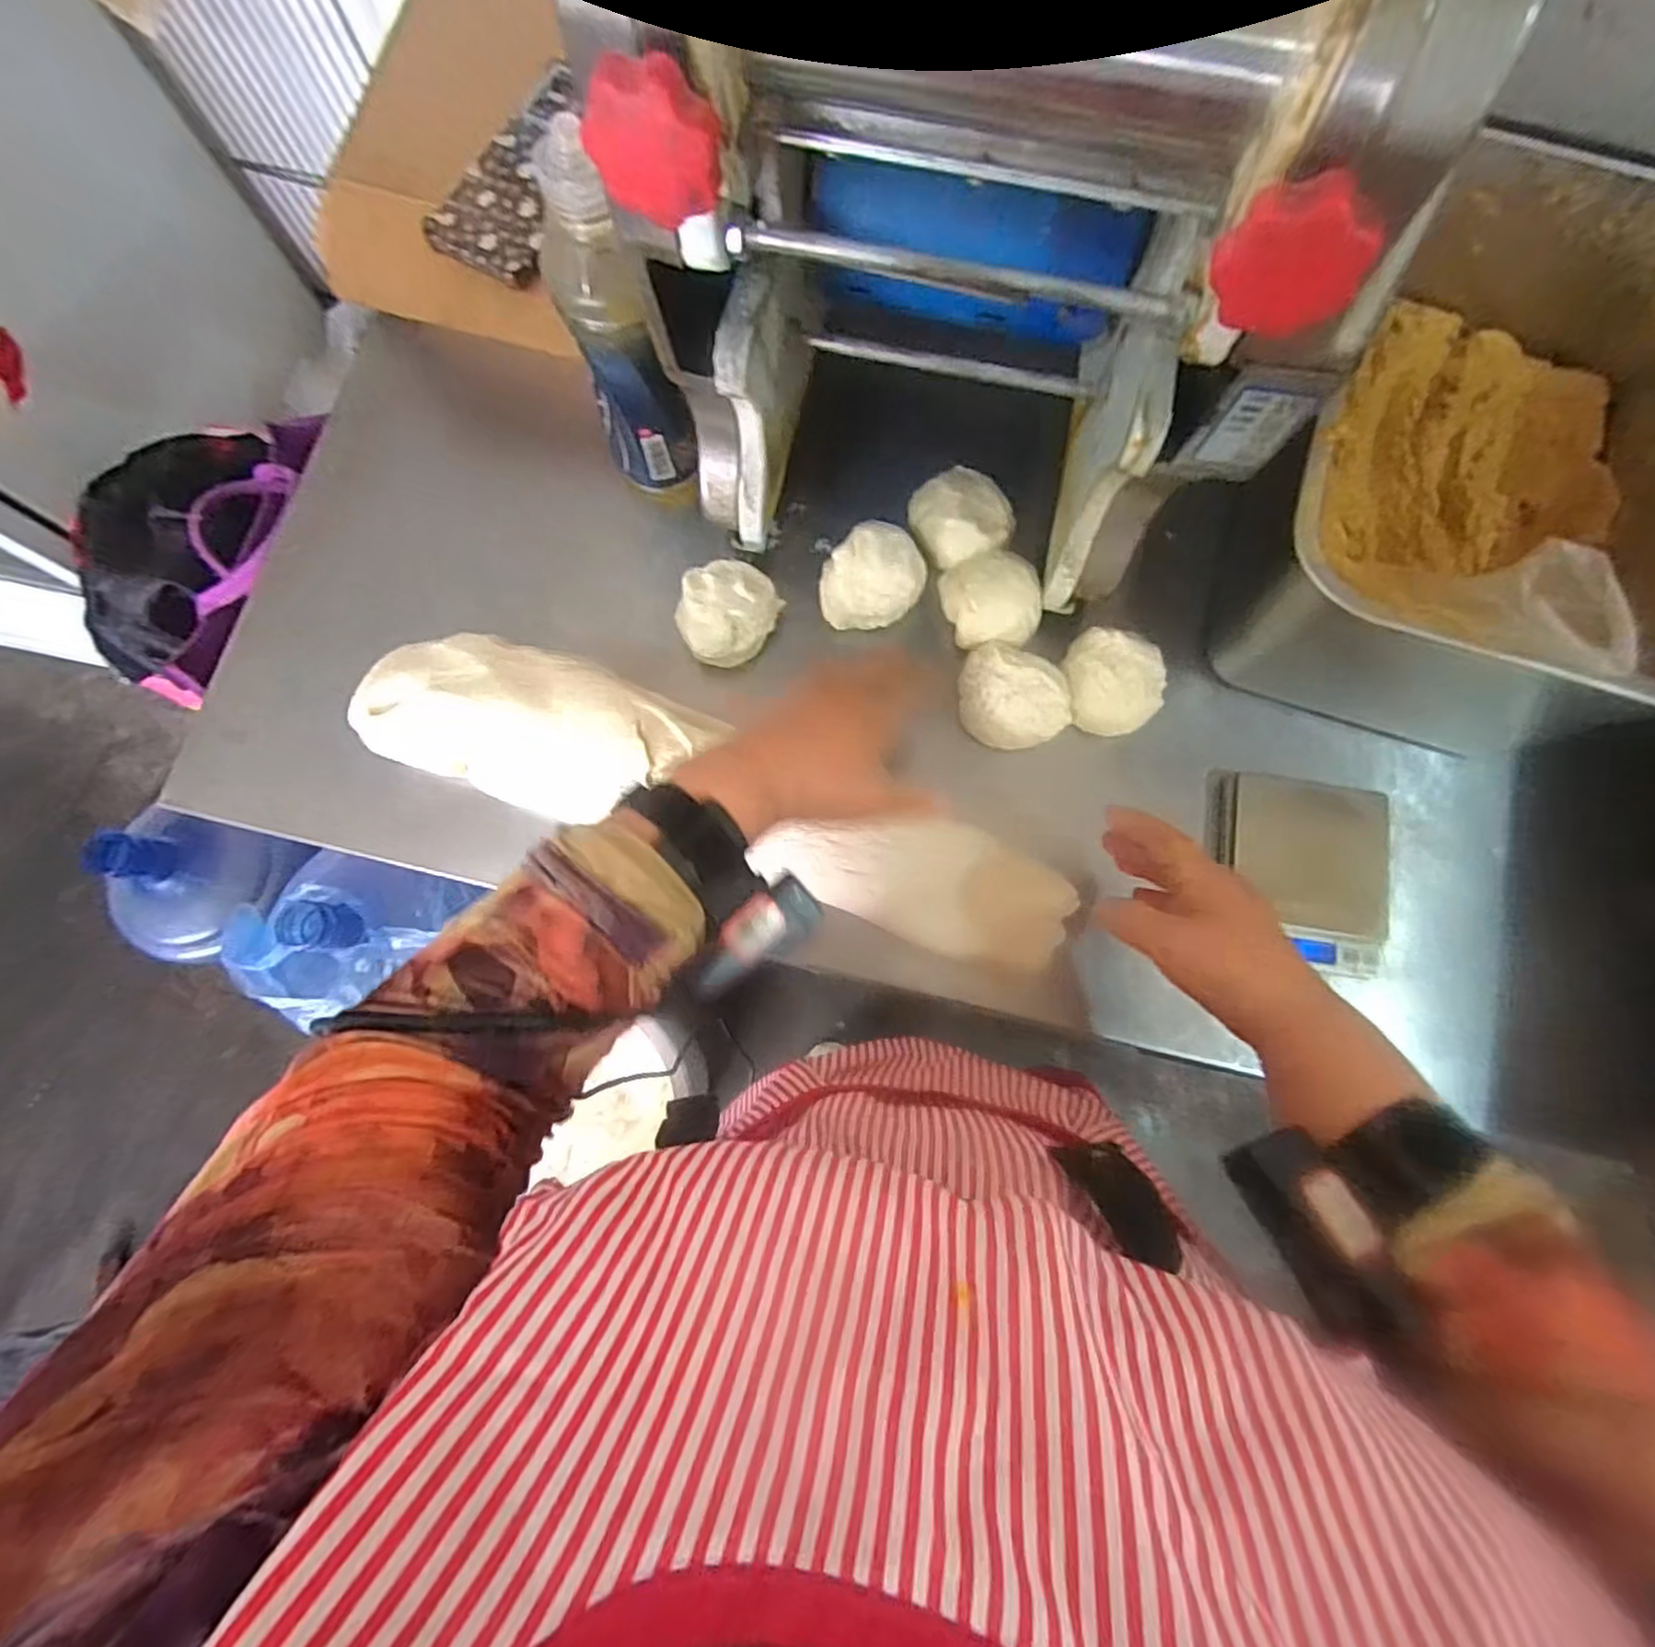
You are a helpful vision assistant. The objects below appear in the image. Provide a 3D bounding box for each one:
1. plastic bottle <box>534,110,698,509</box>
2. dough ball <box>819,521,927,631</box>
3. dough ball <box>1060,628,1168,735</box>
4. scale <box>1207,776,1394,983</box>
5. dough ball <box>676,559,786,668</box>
[{"bbox_3d":[-0.121,-0.268,0.451,0.059,0.214,0.068,-19,77,-3],"label":"plastic bottle"},{"bbox_3d":[0.031,-0.170,0.521,0.074,0.041,0.060,-37,78,-7],"label":"dough ball"},{"bbox_3d":[0.194,-0.093,0.517,0.064,0.053,0.063,0,76,1],"label":"dough ball"},{"bbox_3d":[0.316,0.031,0.494,0.107,0.018,0.131,3,76,2],"label":"scale"},{"bbox_3d":[-0.068,-0.146,0.520,0.069,0.040,0.063,0,76,1],"label":"dough ball"}]

